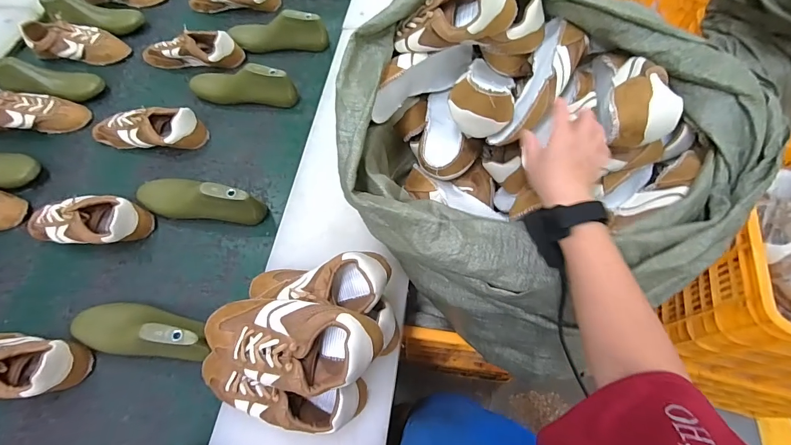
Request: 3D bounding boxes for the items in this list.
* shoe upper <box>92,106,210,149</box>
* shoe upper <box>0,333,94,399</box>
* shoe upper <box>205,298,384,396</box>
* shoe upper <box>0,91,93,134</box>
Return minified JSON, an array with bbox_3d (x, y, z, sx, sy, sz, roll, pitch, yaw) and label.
[{"bbox_3d":[-0.543,-0.207,0.812,0.242,0.065,0.086,8,65,5],"label":"shoe upper"},{"bbox_3d":[-0.617,0.226,0.593,0.228,0.074,0.095,7,65,5],"label":"shoe upper"},{"bbox_3d":[-0.144,0.156,0.485,0.246,0.066,0.106,1,64,17],"label":"shoe upper"},{"bbox_3d":[-0.830,-0.244,0.845,0.226,0.076,0.109,8,65,5],"label":"shoe upper"}]

